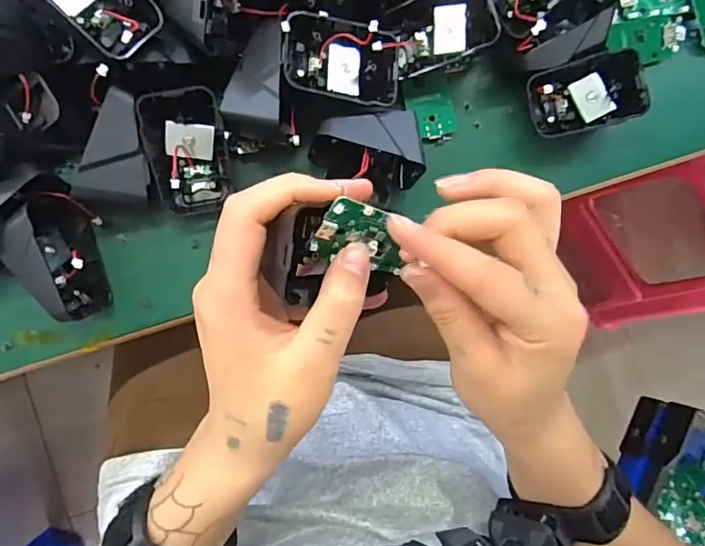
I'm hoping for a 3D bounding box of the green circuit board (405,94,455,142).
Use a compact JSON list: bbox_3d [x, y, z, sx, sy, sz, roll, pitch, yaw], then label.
[{"bbox_3d":[0.052,-0.103,0.345,0.030,0.005,0.030,-7,90,-3],"label":"green circuit board"}]

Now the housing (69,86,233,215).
[{"bbox_3d":[-0.115,-0.072,0.305,0.076,0.040,0.066,-4,88,-6],"label":"housing"}]

